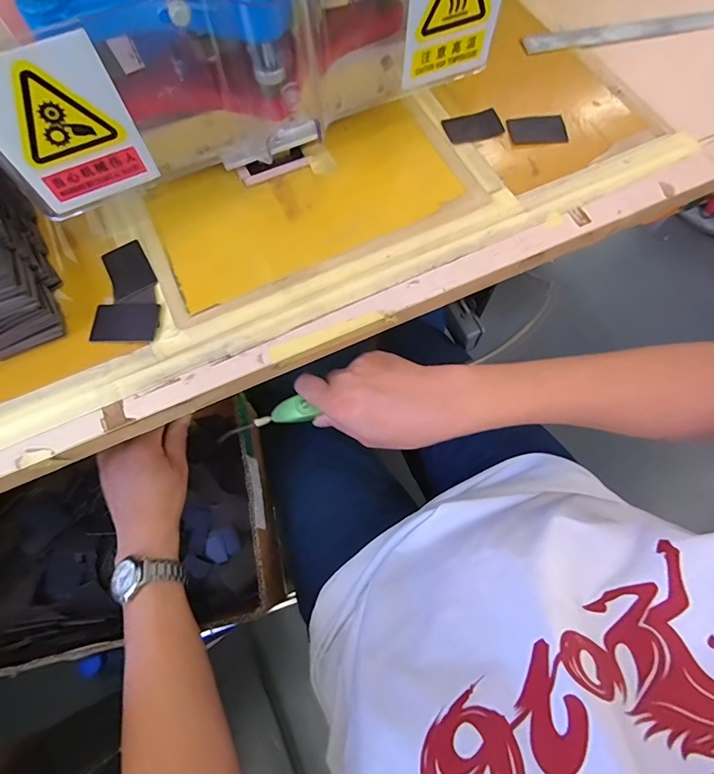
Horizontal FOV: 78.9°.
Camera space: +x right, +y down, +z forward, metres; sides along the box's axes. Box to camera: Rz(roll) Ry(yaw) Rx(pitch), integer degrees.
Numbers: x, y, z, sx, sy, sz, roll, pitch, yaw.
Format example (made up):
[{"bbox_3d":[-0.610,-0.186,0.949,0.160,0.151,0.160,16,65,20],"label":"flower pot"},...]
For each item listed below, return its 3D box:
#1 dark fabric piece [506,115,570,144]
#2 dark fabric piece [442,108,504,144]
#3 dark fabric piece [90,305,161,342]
[{"bbox_3d":[0.178,-0.254,0.429,0.056,0.004,0.041,-8,69,-3],"label":"dark fabric piece"},{"bbox_3d":[0.115,-0.260,0.430,0.055,0.004,0.033,-16,70,-5],"label":"dark fabric piece"},{"bbox_3d":[-0.193,-0.054,0.362,0.053,0.004,0.034,1,69,1],"label":"dark fabric piece"}]

